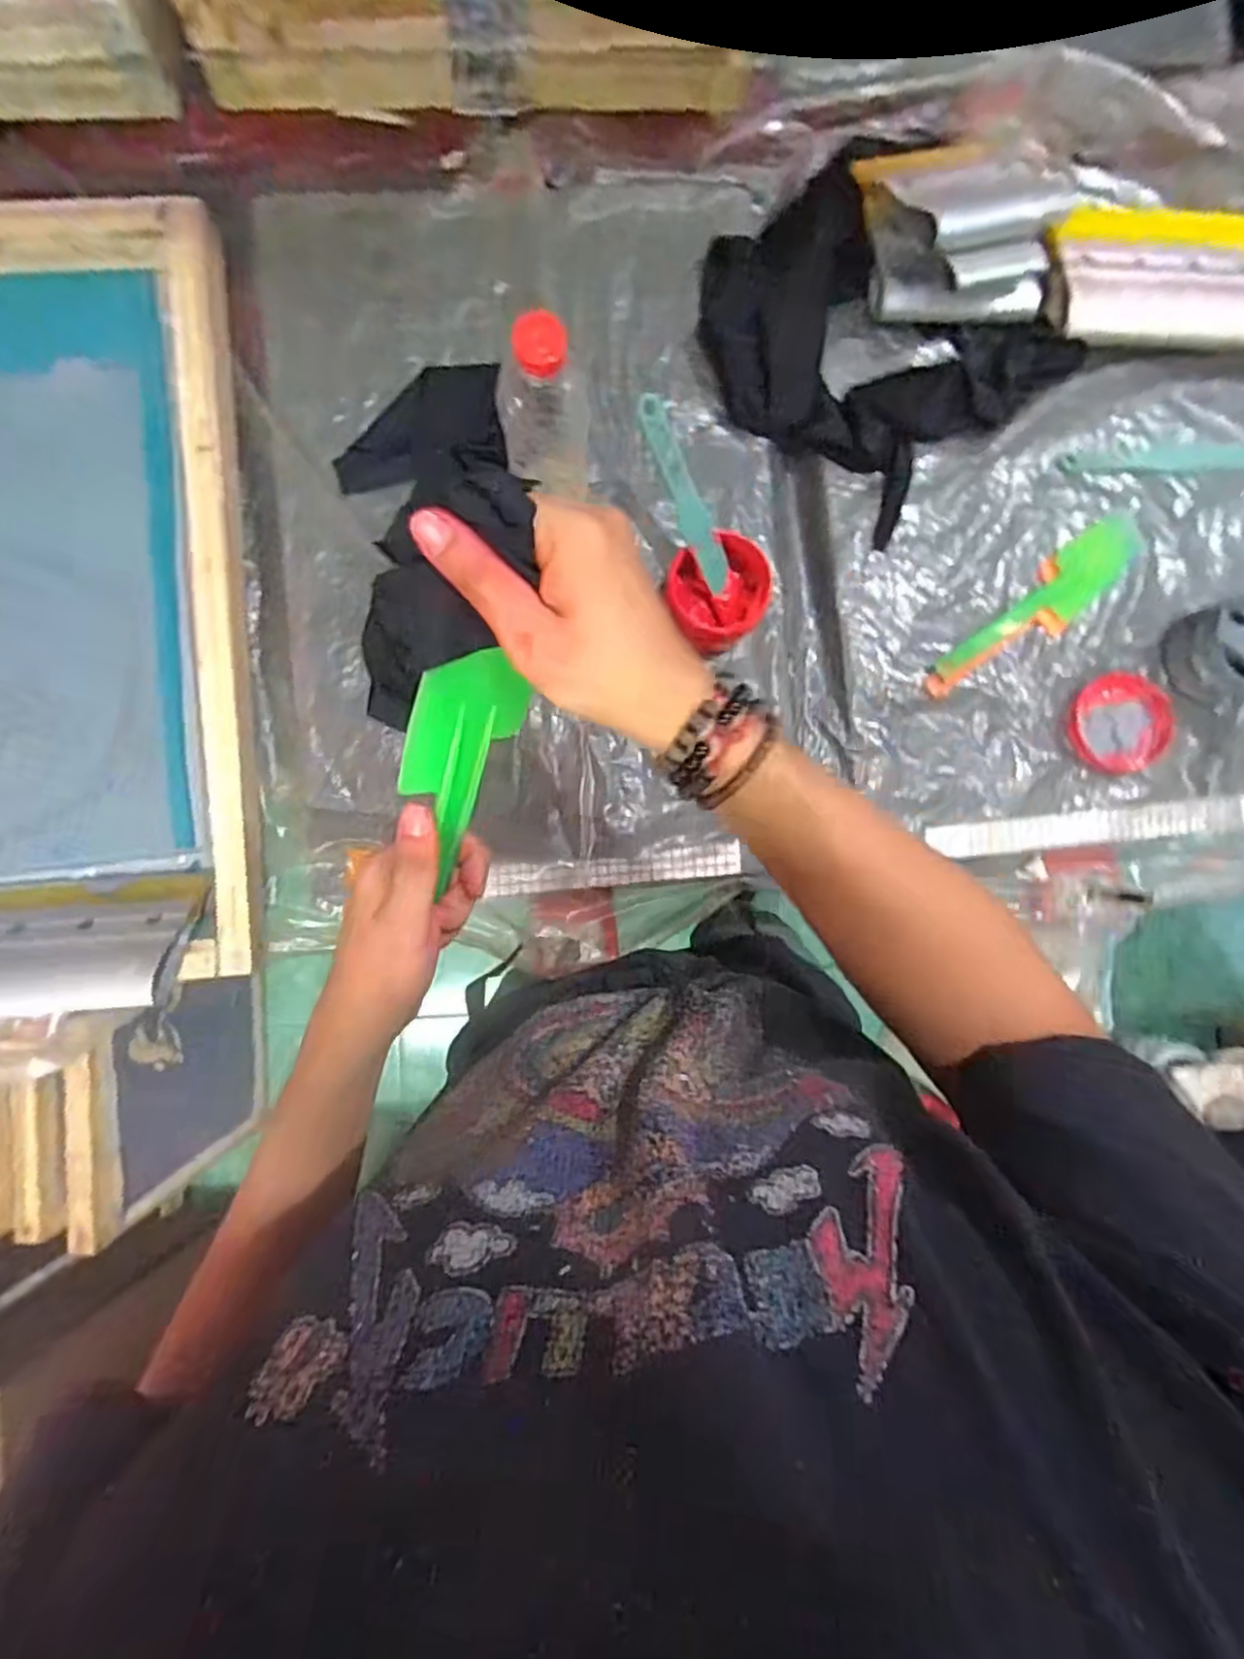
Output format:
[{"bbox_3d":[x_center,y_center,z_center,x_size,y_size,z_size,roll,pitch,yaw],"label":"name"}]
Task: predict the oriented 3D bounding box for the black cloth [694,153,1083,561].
[{"bbox_3d":[0.226,-0.454,0.651,0.301,0.039,0.255,43,86,-2],"label":"black cloth"}]

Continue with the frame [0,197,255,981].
[{"bbox_3d":[-0.554,-0.201,0.592,0.449,0.045,0.618,-3,89,-4],"label":"frame"}]

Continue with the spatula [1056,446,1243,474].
[{"bbox_3d":[0.528,-0.358,0.684,0.215,0.005,0.027,-2,89,-4],"label":"spatula"}]

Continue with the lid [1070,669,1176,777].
[{"bbox_3d":[0.476,-0.102,0.675,0.093,0.011,0.092,0,89,-4],"label":"lid"}]

